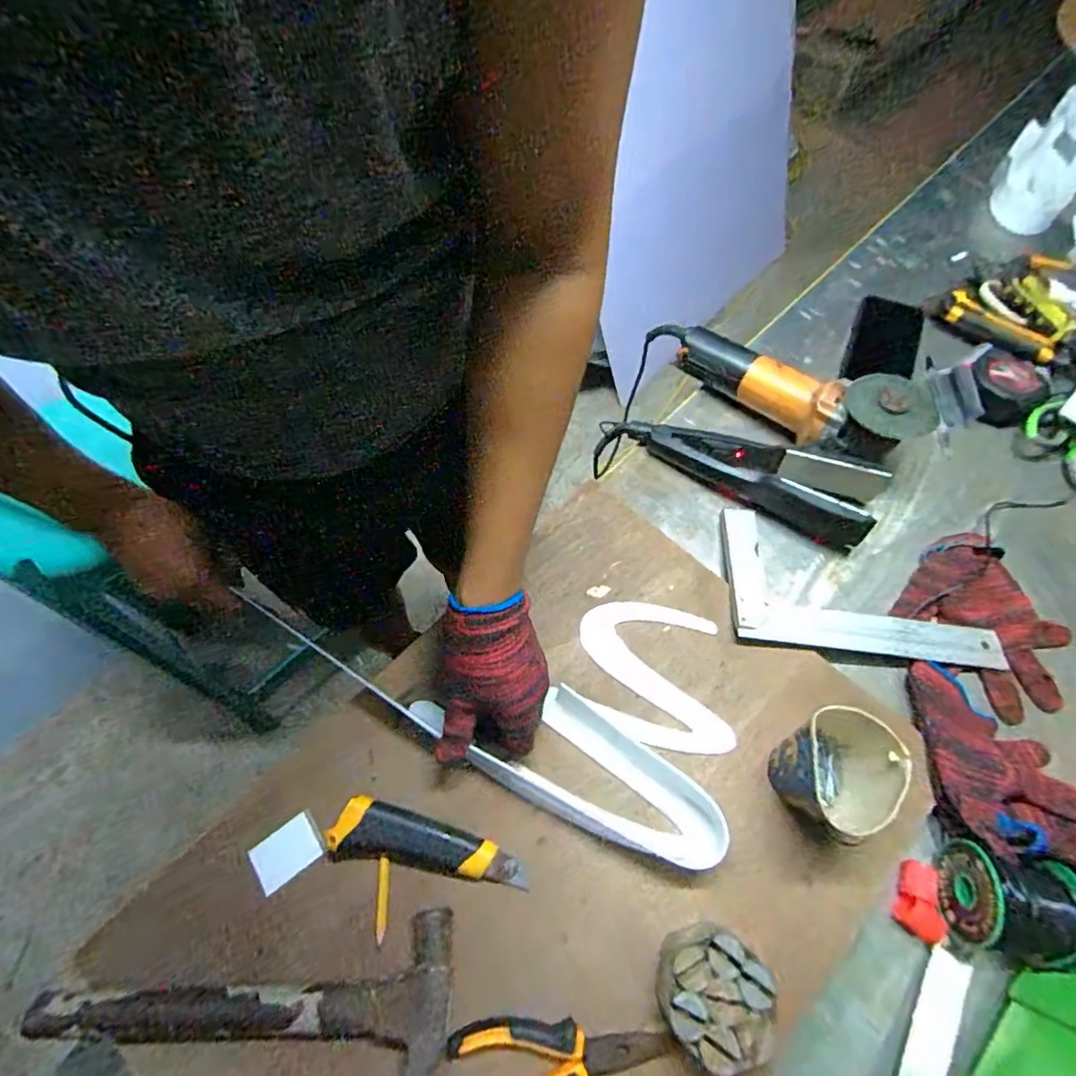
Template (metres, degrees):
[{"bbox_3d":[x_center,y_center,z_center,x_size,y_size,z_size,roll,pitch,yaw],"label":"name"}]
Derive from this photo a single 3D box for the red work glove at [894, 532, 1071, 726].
[{"bbox_3d":[0.439,0.082,0.526,0.118,0.031,0.166,-32,66,-14],"label":"red work glove"}]

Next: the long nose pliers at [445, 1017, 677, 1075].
[{"bbox_3d":[0.015,0.361,0.373,0.151,0.012,0.050,-6,63,-1],"label":"long nose pliers"}]

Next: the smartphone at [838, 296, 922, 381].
[{"bbox_3d":[0.445,-0.253,0.693,0.082,0.008,0.142,21,65,12],"label":"smartphone"}]

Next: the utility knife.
[{"bbox_3d":[-0.088,0.243,0.436,0.152,0.024,0.046,5,63,5],"label":"utility knife"}]

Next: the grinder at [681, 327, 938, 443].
[{"bbox_3d":[0.285,-0.167,0.610,0.282,0.076,0.075,29,67,30],"label":"grinder"}]

